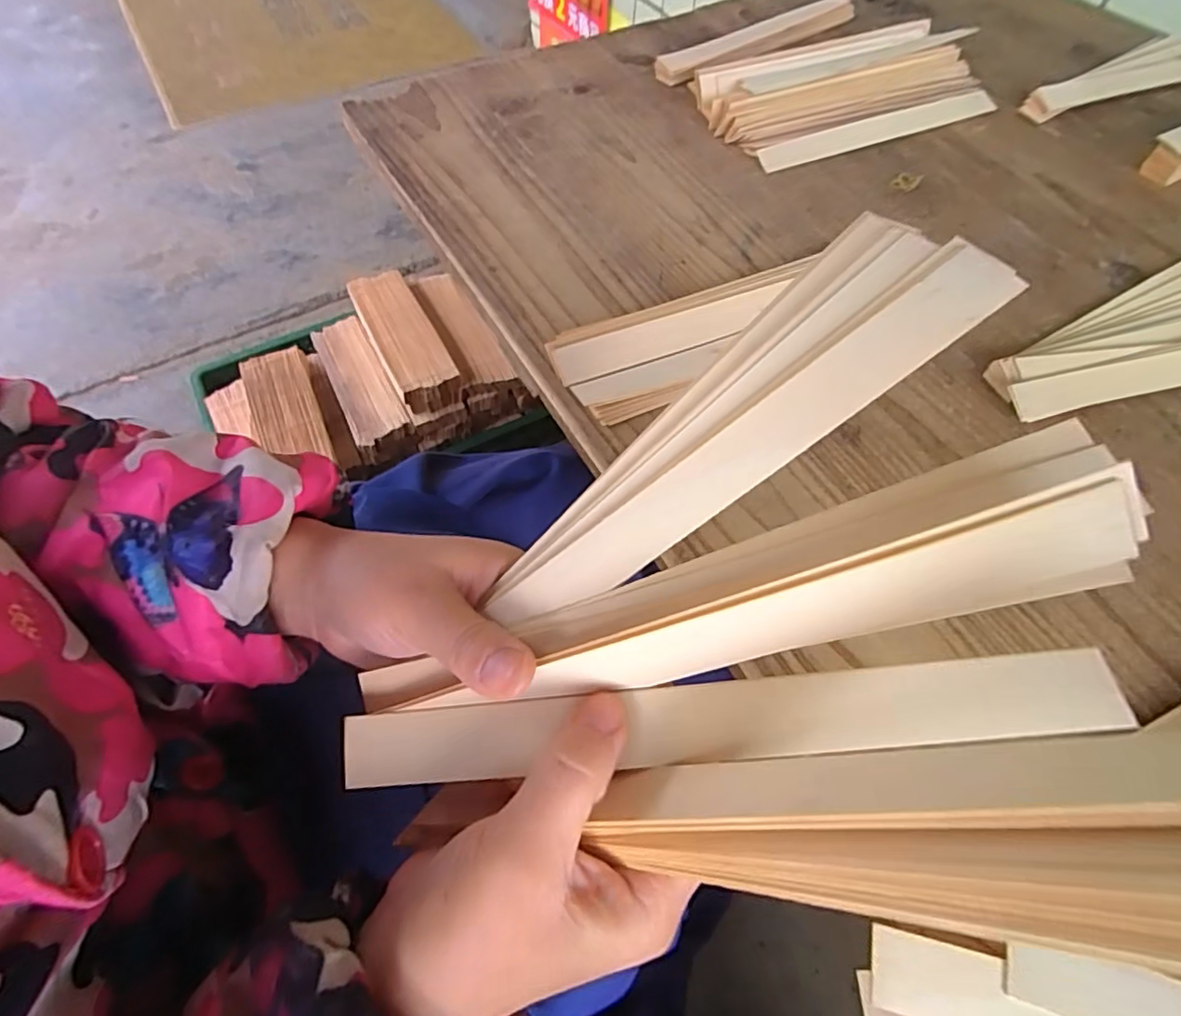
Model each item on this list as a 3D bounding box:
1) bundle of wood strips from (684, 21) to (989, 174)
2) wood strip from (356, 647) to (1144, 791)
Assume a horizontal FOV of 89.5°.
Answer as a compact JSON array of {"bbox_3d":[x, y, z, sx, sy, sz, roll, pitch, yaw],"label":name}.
[{"bbox_3d":[0.225,-0.375,0.528,0.248,0.033,0.143,-22,62,-16],"label":"bundle of wood strips"},{"bbox_3d":[0.036,0.069,0.192,0.242,0.004,0.024,-8,71,7],"label":"wood strip"}]

